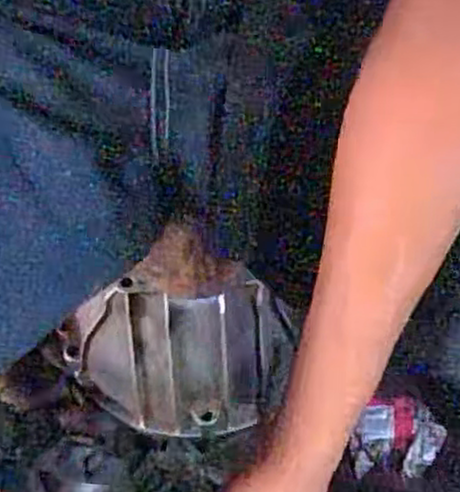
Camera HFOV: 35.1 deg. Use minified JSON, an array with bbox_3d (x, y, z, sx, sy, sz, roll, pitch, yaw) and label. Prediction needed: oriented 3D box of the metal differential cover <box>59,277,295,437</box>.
[{"bbox_3d":[-0.041,0.115,0.762,0.184,0.173,0.056,-2,21,0],"label":"metal differential cover"}]

